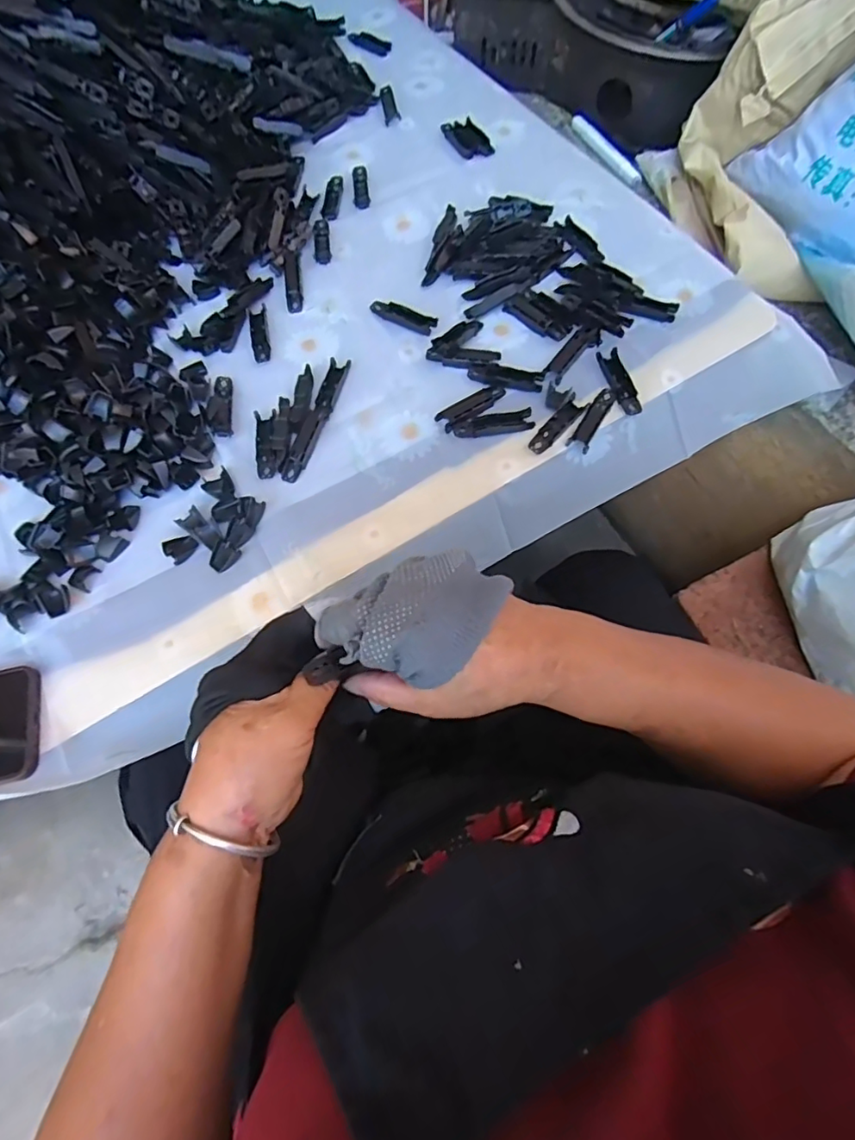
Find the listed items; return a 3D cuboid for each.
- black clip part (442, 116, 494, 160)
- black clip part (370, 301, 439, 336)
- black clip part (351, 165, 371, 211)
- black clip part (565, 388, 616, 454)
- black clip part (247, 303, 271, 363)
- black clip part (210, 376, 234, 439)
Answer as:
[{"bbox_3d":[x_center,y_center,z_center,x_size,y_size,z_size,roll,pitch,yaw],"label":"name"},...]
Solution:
[{"bbox_3d":[0.043,-0.478,0.623,0.037,0.008,0.066,-29,68,-9],"label":"black clip part"},{"bbox_3d":[-0.024,-0.235,0.522,0.066,0.006,0.020,28,71,14],"label":"black clip part"},{"bbox_3d":[-0.071,-0.410,0.601,0.017,0.005,0.066,-8,66,0],"label":"black clip part"},{"bbox_3d":[0.139,-0.126,0.471,0.017,0.010,0.064,30,71,15],"label":"black clip part"},{"bbox_3d":[-0.155,-0.220,0.520,0.016,0.008,0.065,-10,66,-1],"label":"black clip part"},{"bbox_3d":[-0.178,-0.143,0.485,0.017,0.007,0.063,-9,66,-1],"label":"black clip part"}]

